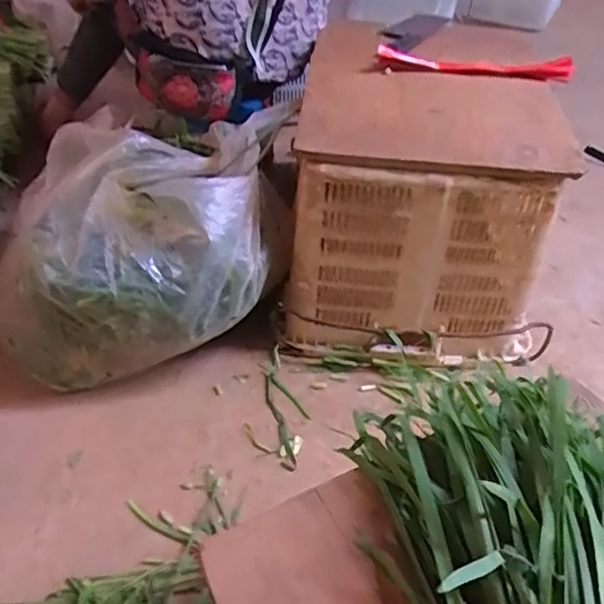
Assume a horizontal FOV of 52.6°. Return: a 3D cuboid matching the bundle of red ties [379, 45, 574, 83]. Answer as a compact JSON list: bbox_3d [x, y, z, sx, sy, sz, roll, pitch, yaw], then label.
[{"bbox_3d":[0.332,-0.452,1.164,0.371,0.037,0.095,7,43,4],"label":"bundle of red ties"}]

